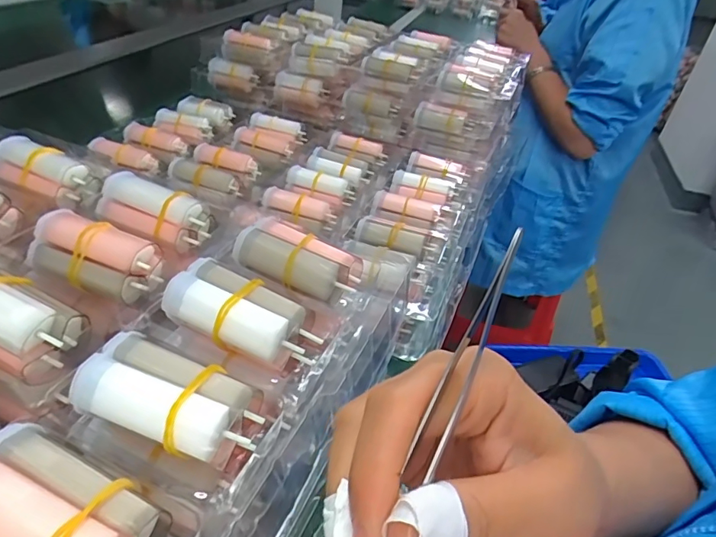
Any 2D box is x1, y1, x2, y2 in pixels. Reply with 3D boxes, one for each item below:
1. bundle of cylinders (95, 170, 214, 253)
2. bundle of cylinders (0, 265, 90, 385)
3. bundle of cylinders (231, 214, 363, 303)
[{"bbox_3d":[-0.122,-0.036,0.288,0.065,0.025,0.031,21,39,17],"label":"bundle of cylinders"},{"bbox_3d":[-0.157,0.018,0.210,0.069,0.023,0.036,31,40,3],"label":"bundle of cylinders"},{"bbox_3d":[-0.033,-0.006,0.260,0.067,0.018,0.028,21,39,18],"label":"bundle of cylinders"}]

